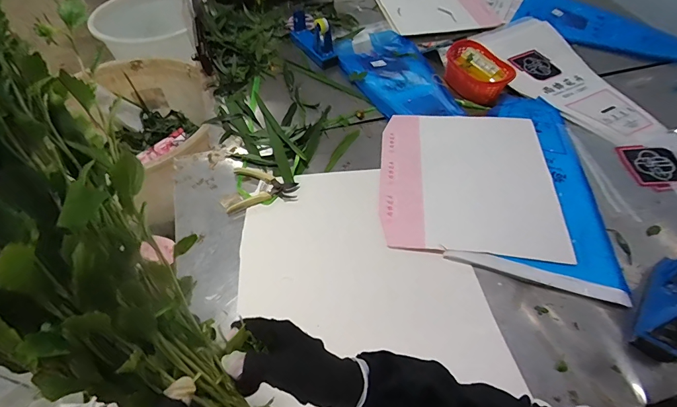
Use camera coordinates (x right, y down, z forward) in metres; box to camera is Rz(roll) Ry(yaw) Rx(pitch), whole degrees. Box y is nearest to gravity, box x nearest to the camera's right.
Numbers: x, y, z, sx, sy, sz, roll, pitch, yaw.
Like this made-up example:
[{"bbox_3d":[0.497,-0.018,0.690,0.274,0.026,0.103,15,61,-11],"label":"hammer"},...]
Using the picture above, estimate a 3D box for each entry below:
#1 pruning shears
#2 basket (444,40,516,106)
[{"bbox_3d":[-0.169,-0.035,0.849,0.151,0.024,0.123,-2,52,-1],"label":"pruning shears"},{"bbox_3d":[0.403,-0.388,1.090,0.207,0.082,0.140,32,59,23],"label":"basket"}]

